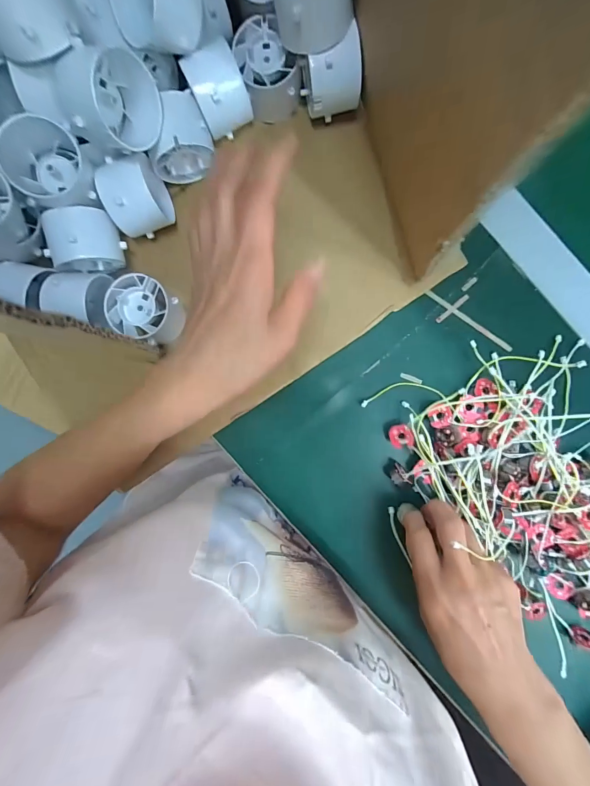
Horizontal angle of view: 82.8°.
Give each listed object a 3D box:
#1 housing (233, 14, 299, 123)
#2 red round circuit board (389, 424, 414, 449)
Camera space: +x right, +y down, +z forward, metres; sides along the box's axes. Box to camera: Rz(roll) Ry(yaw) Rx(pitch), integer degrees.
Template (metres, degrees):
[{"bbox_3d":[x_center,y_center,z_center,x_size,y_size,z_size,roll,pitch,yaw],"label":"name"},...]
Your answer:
[{"bbox_3d":[-0.021,-0.243,0.254,0.041,0.036,0.047,-13,92,1],"label":"housing"},{"bbox_3d":[0.090,0.037,0.282,0.018,0.006,0.019,0,92,1],"label":"red round circuit board"}]

